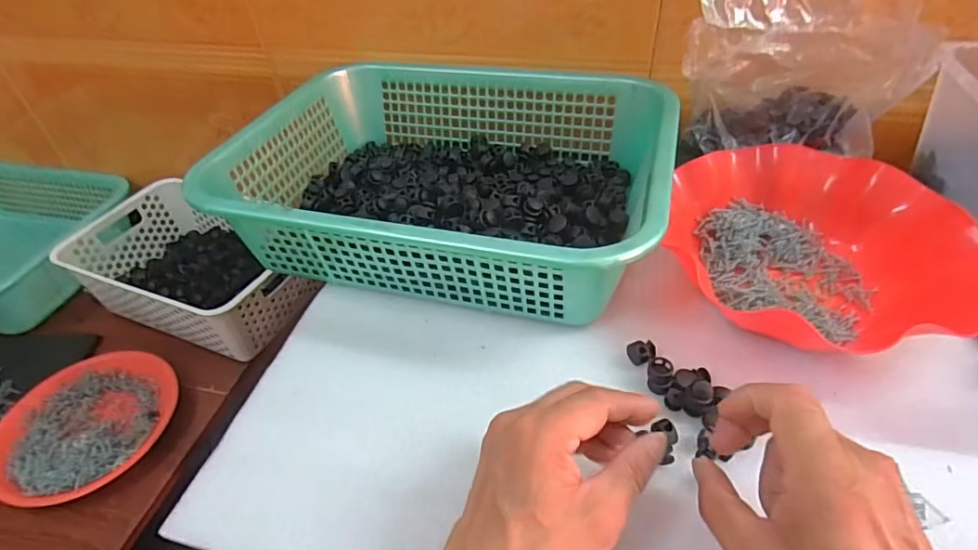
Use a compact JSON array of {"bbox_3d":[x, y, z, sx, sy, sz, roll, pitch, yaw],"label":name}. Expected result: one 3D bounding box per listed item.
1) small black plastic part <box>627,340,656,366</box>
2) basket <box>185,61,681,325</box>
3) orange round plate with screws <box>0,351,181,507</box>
[{"bbox_3d":[0.114,0.058,0.401,0.019,0.009,0.016,-9,48,-4],"label":"small black plastic part"},{"bbox_3d":[-0.034,-0.106,0.514,0.388,0.111,0.307,10,49,13],"label":"basket"},{"bbox_3d":[-0.474,0.170,0.637,0.193,0.034,0.197,-3,44,2],"label":"orange round plate with screws"}]

